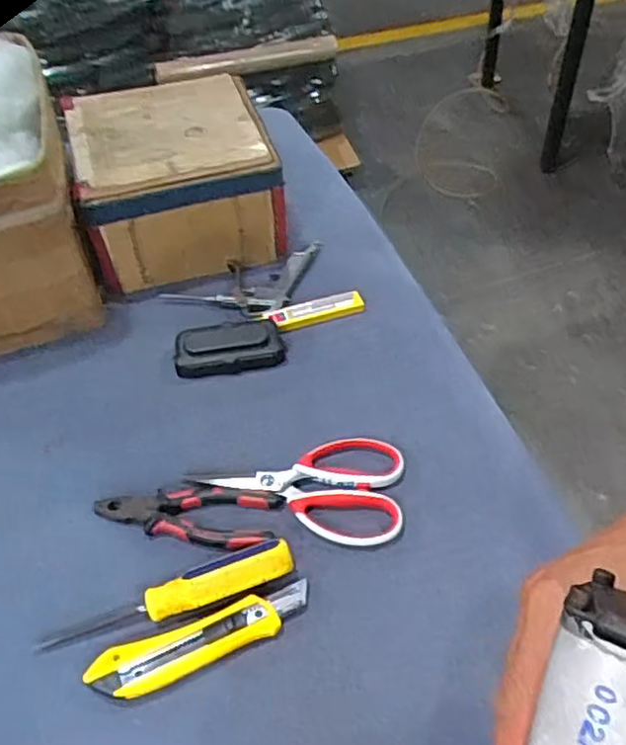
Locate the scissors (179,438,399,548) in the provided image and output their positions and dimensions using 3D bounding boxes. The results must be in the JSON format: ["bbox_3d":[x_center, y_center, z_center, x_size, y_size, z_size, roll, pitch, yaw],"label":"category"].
[{"bbox_3d":[-0.016,0.094,0.573,0.182,0.010,0.100,5,49,7],"label":"scissors"}]

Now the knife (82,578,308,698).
[{"bbox_3d":[-0.079,0.197,0.486,0.161,0.014,0.038,-15,50,-10],"label":"knife"}]

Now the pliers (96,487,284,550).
[{"bbox_3d":[-0.108,0.117,0.559,0.155,0.012,0.053,6,50,7],"label":"pliers"}]

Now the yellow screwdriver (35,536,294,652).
[{"bbox_3d":[-0.110,0.166,0.504,0.191,0.029,0.033,-14,50,-10],"label":"yellow screwdriver"}]

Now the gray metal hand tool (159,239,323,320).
[{"bbox_3d":[-0.078,-0.118,0.764,0.139,0.012,0.136,11,50,12],"label":"gray metal hand tool"}]

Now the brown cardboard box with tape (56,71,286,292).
[{"bbox_3d":[-0.161,-0.222,0.779,0.209,0.137,0.208,-17,50,-12],"label":"brown cardboard box with tape"}]

